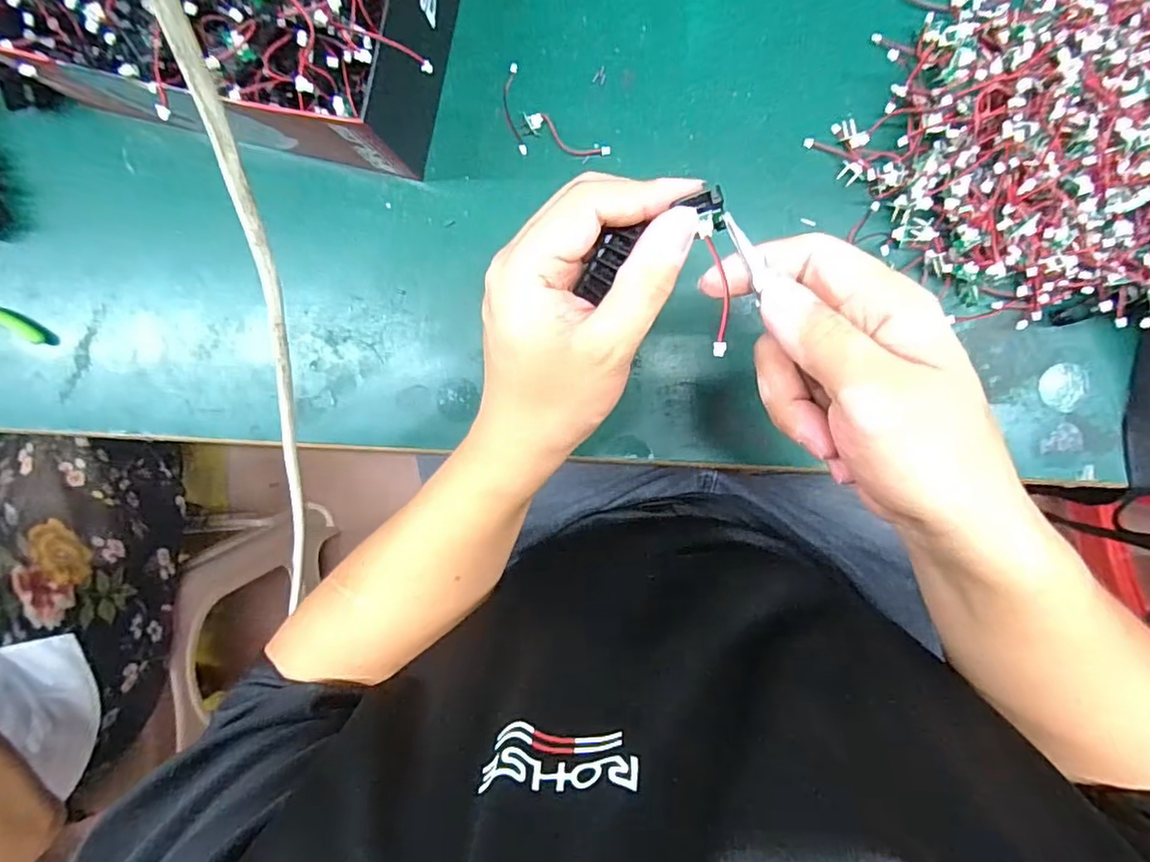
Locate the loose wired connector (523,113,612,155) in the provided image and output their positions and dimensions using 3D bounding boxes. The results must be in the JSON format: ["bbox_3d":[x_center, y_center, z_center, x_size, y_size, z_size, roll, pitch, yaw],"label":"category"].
[{"bbox_3d":[-0.006,-0.184,0.373,0.058,0.004,0.013,28,96,3],"label":"loose wired connector"}]

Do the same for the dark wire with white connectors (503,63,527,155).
[{"bbox_3d":[-0.039,-0.202,0.374,0.012,0.004,0.055,-5,94,5],"label":"dark wire with white connectors"}]

